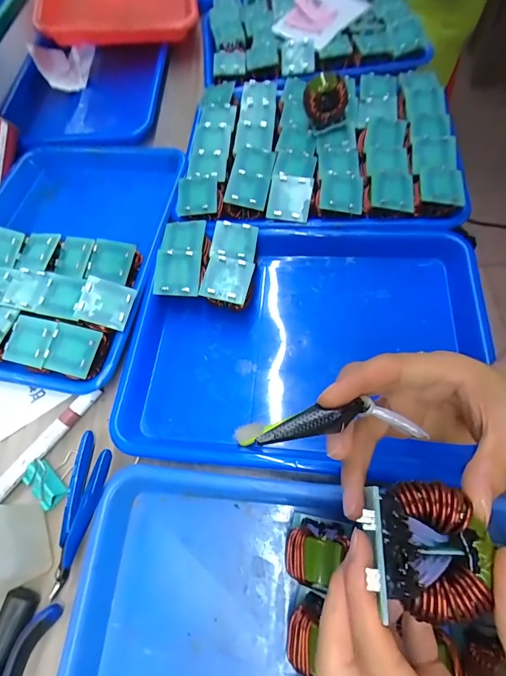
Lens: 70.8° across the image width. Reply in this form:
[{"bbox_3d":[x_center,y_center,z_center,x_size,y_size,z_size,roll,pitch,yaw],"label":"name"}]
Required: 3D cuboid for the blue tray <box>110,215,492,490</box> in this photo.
[{"bbox_3d":[0.053,0.000,0.352,0.335,0.039,0.269,10,65,7],"label":"blue tray"}]

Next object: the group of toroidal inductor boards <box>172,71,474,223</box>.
[{"bbox_3d":[0.076,-0.237,0.432,0.307,0.057,0.261,3,65,3],"label":"group of toroidal inductor boards"}]

